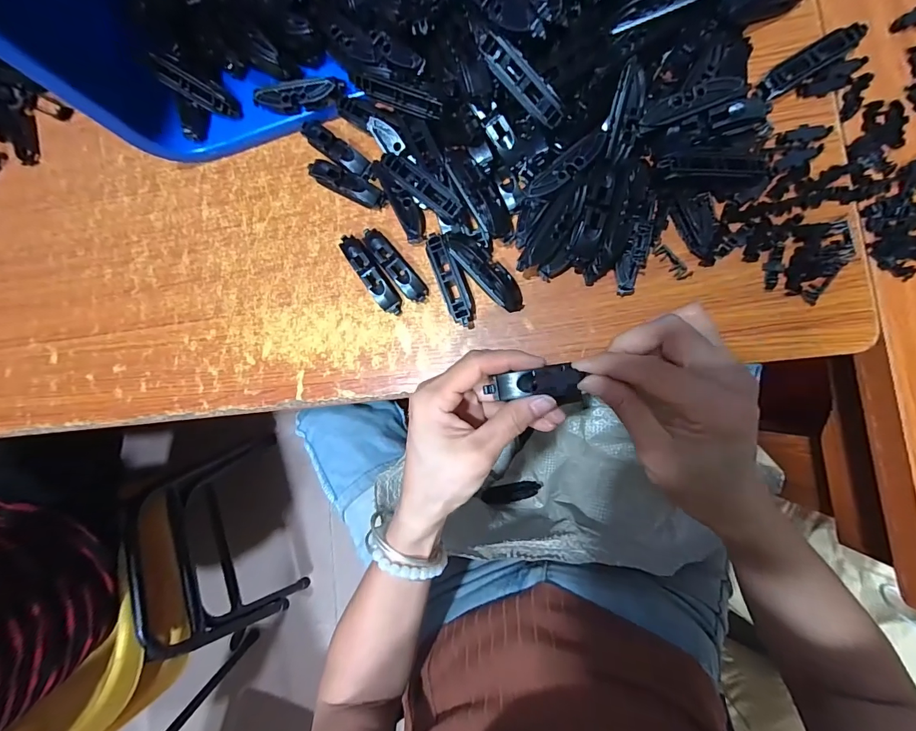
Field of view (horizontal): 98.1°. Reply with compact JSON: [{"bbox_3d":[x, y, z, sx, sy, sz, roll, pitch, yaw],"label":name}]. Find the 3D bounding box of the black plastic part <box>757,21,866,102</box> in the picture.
[{"bbox_3d":[0.263,-0.227,0.302,0.081,0.018,0.020,-32,83,5],"label":"black plastic part"}]

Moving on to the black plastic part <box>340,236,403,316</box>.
[{"bbox_3d":[-0.074,-0.078,0.342,0.018,0.019,0.077,-34,82,5],"label":"black plastic part"}]

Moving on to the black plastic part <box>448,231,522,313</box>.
[{"bbox_3d":[0.023,-0.075,0.319,0.023,0.012,0.079,-45,96,4],"label":"black plastic part"}]

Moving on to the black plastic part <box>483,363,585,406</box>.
[{"bbox_3d":[0.043,0.011,0.233,0.054,0.016,0.022,-3,86,17],"label":"black plastic part"}]

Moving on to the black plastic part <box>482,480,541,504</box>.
[{"bbox_3d":[0.074,0.176,0.551,0.080,0.013,0.023,-11,85,8],"label":"black plastic part"}]

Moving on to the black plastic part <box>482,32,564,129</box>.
[{"bbox_3d":[0.046,-0.201,0.278,0.074,0.013,0.017,40,93,-14],"label":"black plastic part"}]

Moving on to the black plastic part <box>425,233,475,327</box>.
[{"bbox_3d":[-0.005,-0.071,0.329,0.020,0.024,0.077,-21,84,7],"label":"black plastic part"}]

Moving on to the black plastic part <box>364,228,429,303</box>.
[{"bbox_3d":[-0.055,-0.088,0.340,0.017,0.019,0.080,-40,82,4],"label":"black plastic part"}]

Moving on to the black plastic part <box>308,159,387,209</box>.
[{"bbox_3d":[-0.100,-0.161,0.353,0.078,0.017,0.019,29,91,9],"label":"black plastic part"}]

